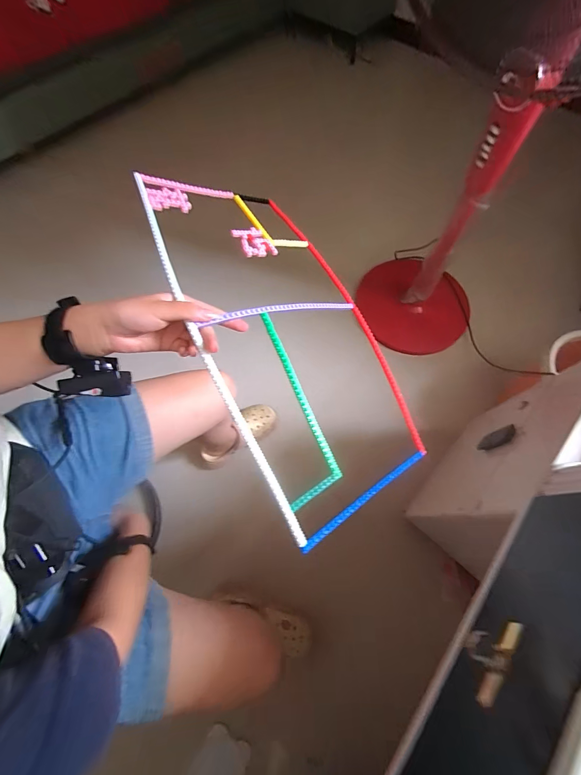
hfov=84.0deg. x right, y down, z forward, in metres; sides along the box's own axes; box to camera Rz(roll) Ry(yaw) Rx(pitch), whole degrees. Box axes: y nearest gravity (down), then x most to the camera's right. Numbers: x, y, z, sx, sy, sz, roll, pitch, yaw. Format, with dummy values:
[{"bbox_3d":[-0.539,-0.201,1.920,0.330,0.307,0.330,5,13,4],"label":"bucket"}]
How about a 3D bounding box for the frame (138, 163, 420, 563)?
[{"bbox_3d":[-0.001,-0.089,0.433,0.290,0.039,0.507,-21,79,-37],"label":"frame"}]

